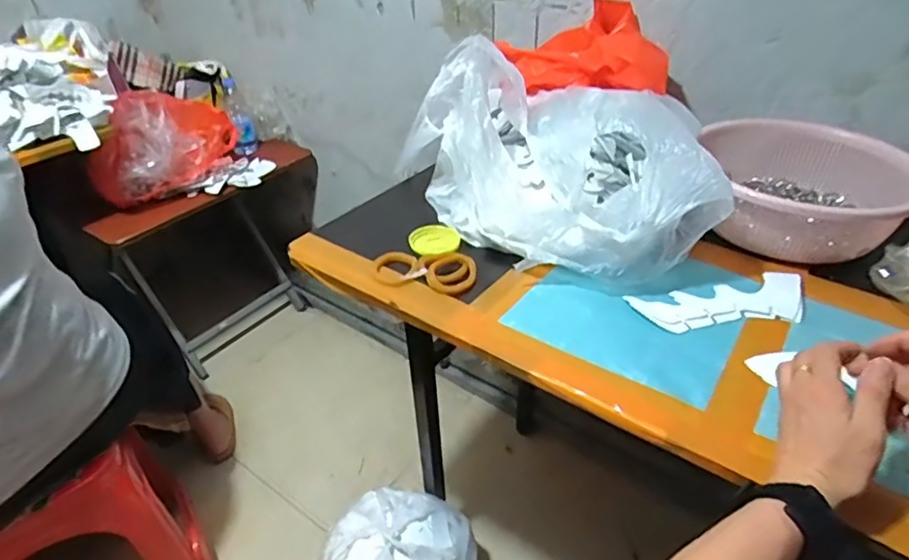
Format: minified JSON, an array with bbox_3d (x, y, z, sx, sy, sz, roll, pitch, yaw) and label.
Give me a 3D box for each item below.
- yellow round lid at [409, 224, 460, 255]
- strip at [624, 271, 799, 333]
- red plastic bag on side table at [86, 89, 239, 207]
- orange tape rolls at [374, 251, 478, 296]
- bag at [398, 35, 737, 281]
[{"bbox_3d":[-0.027,-0.055,0.761,0.069,0.009,0.058,20,41,27],"label":"yellow round lid"},{"bbox_3d":[0.310,0.025,0.631,0.205,0.010,0.072,-9,36,-12],"label":"strip"},{"bbox_3d":[-0.688,-0.320,1.306,0.154,0.196,0.309,28,44,34],"label":"red plastic bag on side table"},{"bbox_3d":[-0.036,-0.016,0.706,0.129,0.012,0.081,11,37,16],"label":"orange tape rolls"},{"bbox_3d":[0.126,-0.172,0.758,0.284,0.190,0.430,-13,37,-17],"label":"bag"}]

